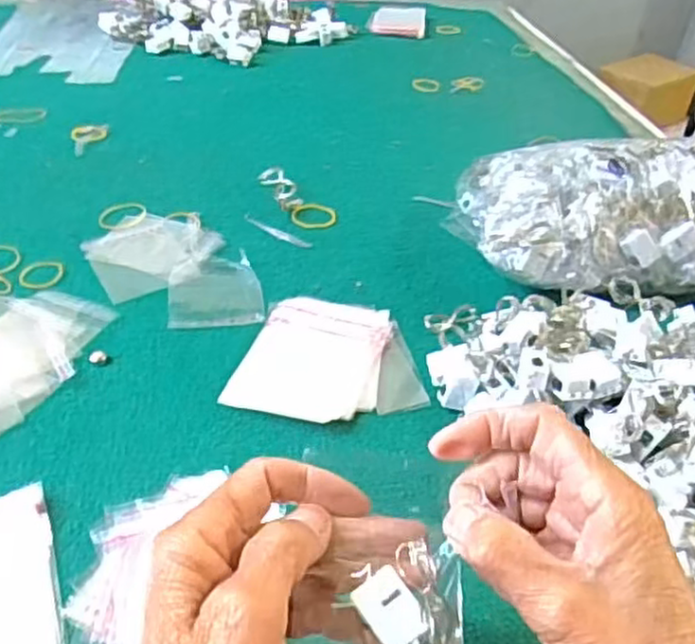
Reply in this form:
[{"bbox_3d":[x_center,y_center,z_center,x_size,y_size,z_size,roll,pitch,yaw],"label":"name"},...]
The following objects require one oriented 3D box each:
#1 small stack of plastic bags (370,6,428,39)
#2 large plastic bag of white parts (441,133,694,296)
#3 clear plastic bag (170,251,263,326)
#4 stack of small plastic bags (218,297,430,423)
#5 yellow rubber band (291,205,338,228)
[{"bbox_3d":[0.076,-0.447,1.042,0.078,0.009,0.137,7,40,3],"label":"small stack of plastic bags"},{"bbox_3d":[0.231,-0.081,0.544,0.277,0.094,0.148,2,40,-2],"label":"large plastic bag of white parts"},{"bbox_3d":[-0.098,-0.024,0.520,0.065,0.004,0.077,-5,41,-10],"label":"clear plastic bag"},{"bbox_3d":[-0.007,0.024,0.464,0.116,0.010,0.113,11,40,8],"label":"stack of small plastic bags"},{"bbox_3d":[-0.028,-0.092,0.607,0.039,0.004,0.034,0,40,-5],"label":"yellow rubber band"}]

